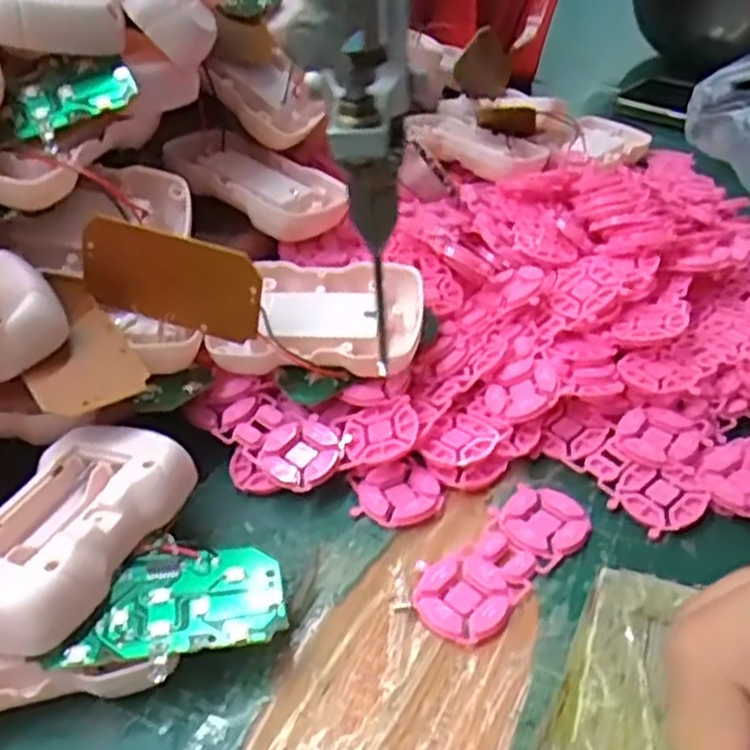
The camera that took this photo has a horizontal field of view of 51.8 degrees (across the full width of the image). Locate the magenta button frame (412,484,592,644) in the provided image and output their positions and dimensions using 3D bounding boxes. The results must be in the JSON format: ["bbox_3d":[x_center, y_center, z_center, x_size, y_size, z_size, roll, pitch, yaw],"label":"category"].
[{"bbox_3d":[0.045,0.064,0.272,0.032,0.005,0.075,31,47,34],"label":"magenta button frame"}]

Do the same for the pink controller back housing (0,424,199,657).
[{"bbox_3d":[-0.099,0.049,0.250,0.048,0.020,0.084,12,39,15],"label":"pink controller back housing"}]

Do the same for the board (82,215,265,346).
[{"bbox_3d":[-0.079,-0.037,0.295,0.073,0.038,0.004,16,32,7],"label":"board"}]

